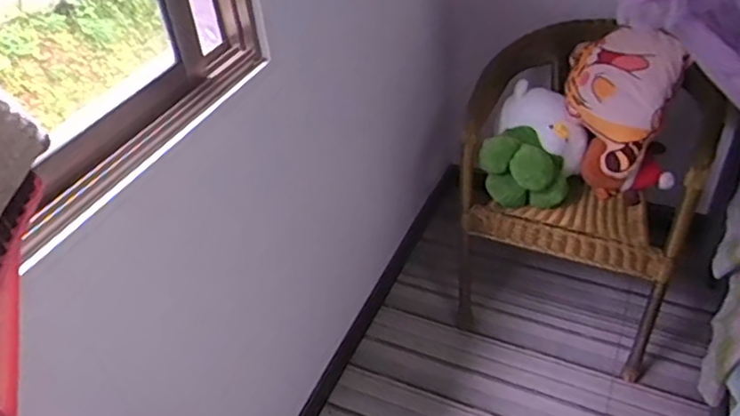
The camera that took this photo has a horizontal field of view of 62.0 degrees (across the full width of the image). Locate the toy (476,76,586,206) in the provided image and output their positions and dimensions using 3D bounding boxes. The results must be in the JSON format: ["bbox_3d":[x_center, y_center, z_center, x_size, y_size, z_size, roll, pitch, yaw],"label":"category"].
[{"bbox_3d":[0.442,-0.153,1.658,0.231,0.235,0.249,22,47,28],"label":"toy"}]

